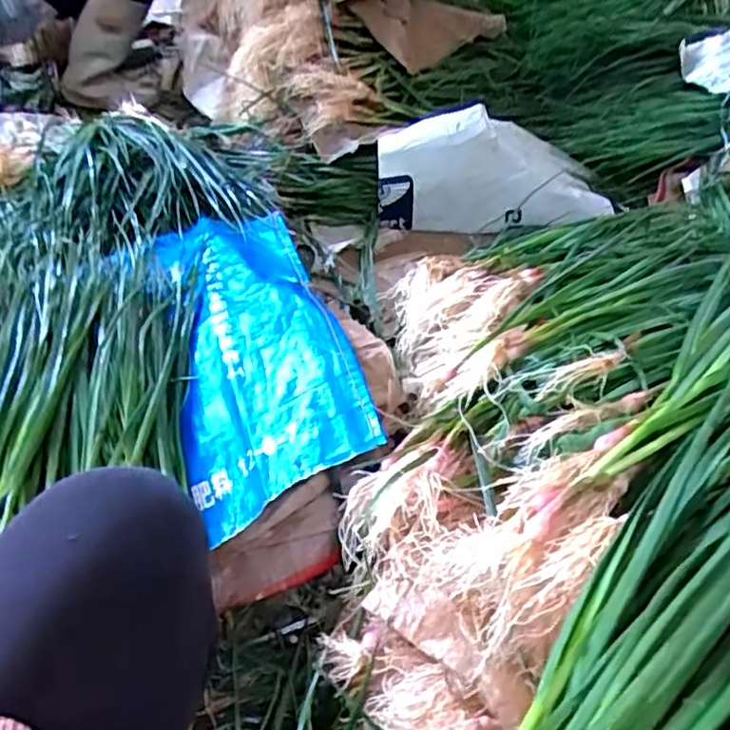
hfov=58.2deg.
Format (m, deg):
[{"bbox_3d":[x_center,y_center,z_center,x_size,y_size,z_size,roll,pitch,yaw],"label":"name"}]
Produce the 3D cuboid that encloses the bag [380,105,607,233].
[{"bbox_3d":[0.244,-0.383,1.324,0.452,0.204,0.204,-5,45,-7],"label":"bag"}]

